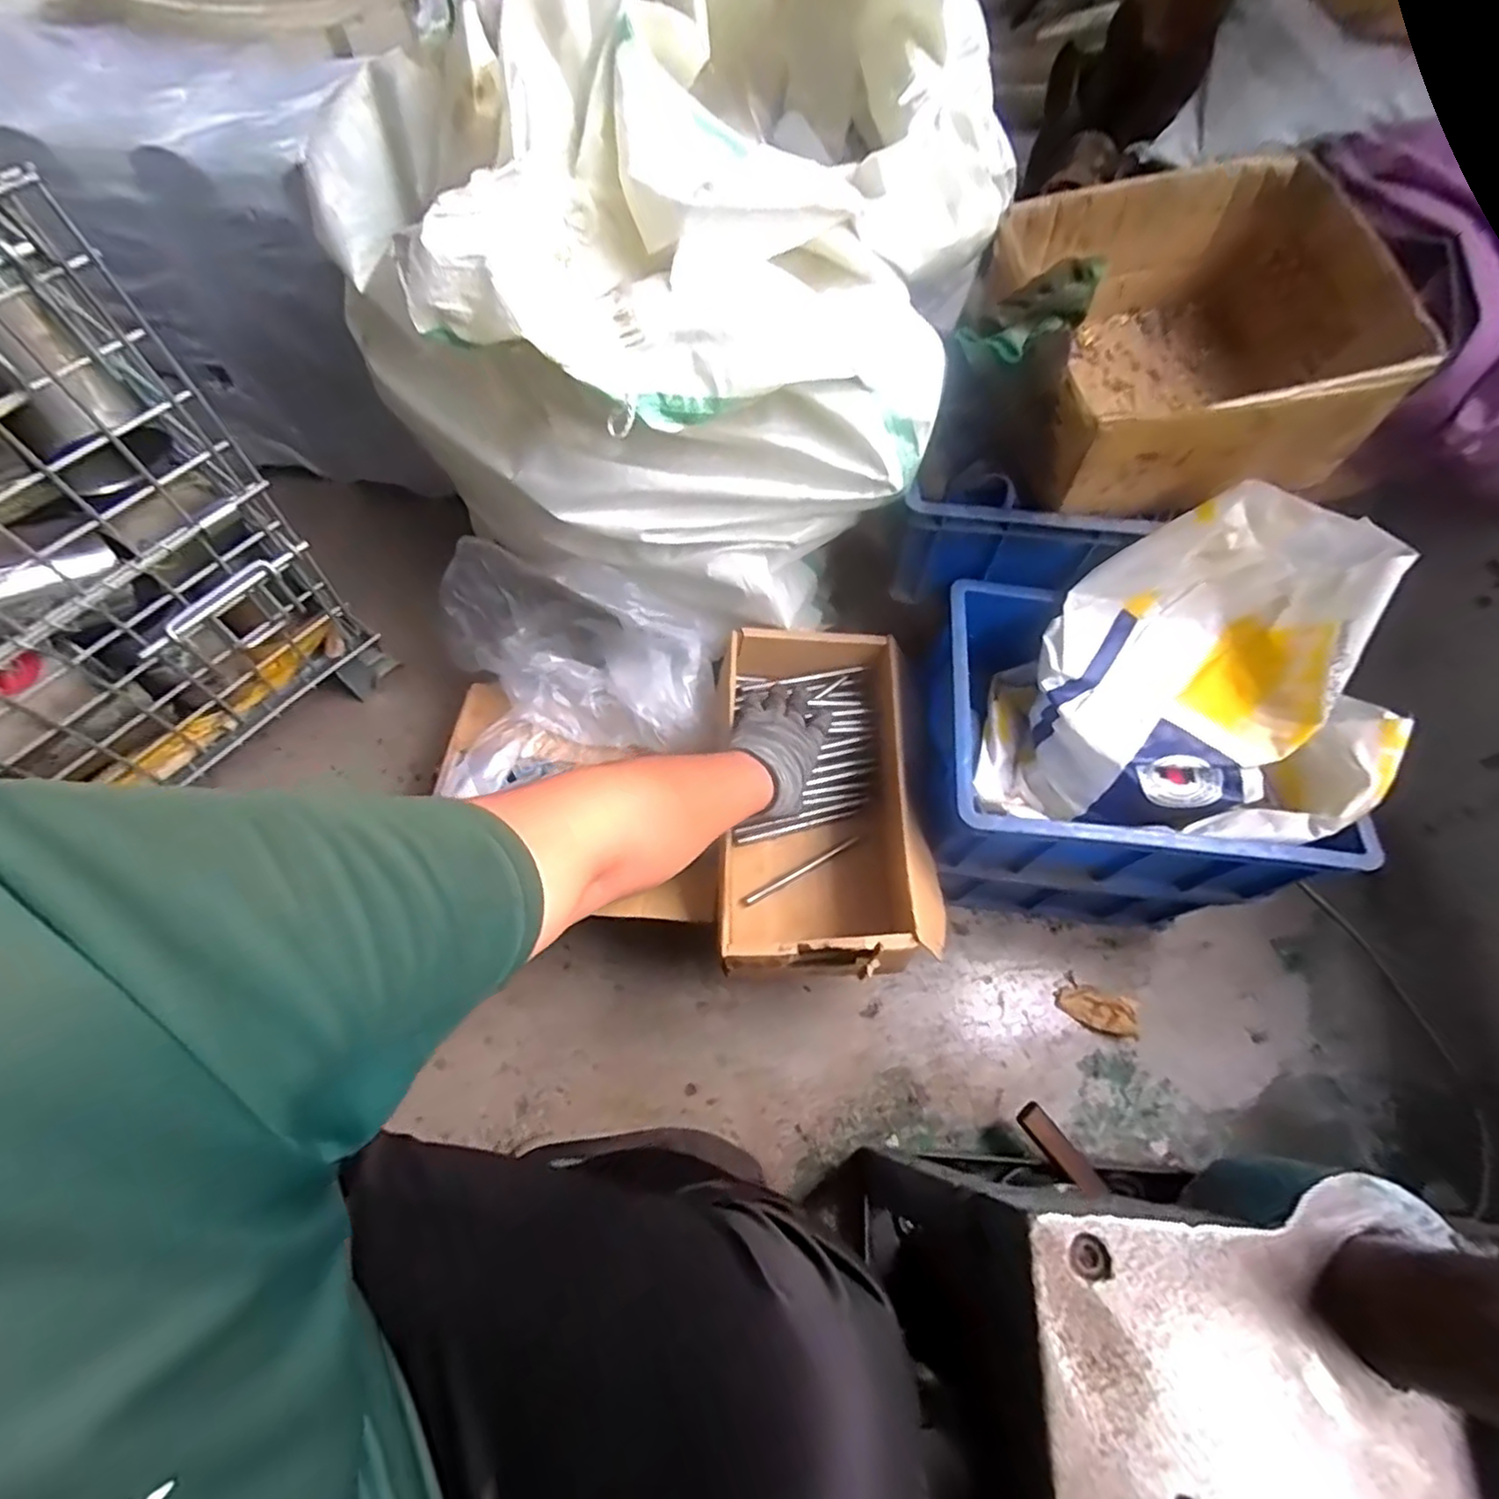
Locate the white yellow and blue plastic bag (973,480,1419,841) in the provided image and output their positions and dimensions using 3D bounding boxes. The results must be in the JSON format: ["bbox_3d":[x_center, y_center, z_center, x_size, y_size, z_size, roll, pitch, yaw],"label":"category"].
[{"bbox_3d":[0.448,-0.069,0.707,0.324,0.243,0.276,16,64,4],"label":"white yellow and blue plastic bag"}]

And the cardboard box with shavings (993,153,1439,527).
[{"bbox_3d":[0.418,-0.403,0.684,0.298,0.161,0.292,-7,65,-7],"label":"cardboard box with shavings"}]

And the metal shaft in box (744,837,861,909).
[{"bbox_3d":[0.058,0.136,0.778,0.149,0.011,0.011,-28,69,-16],"label":"metal shaft in box"}]

